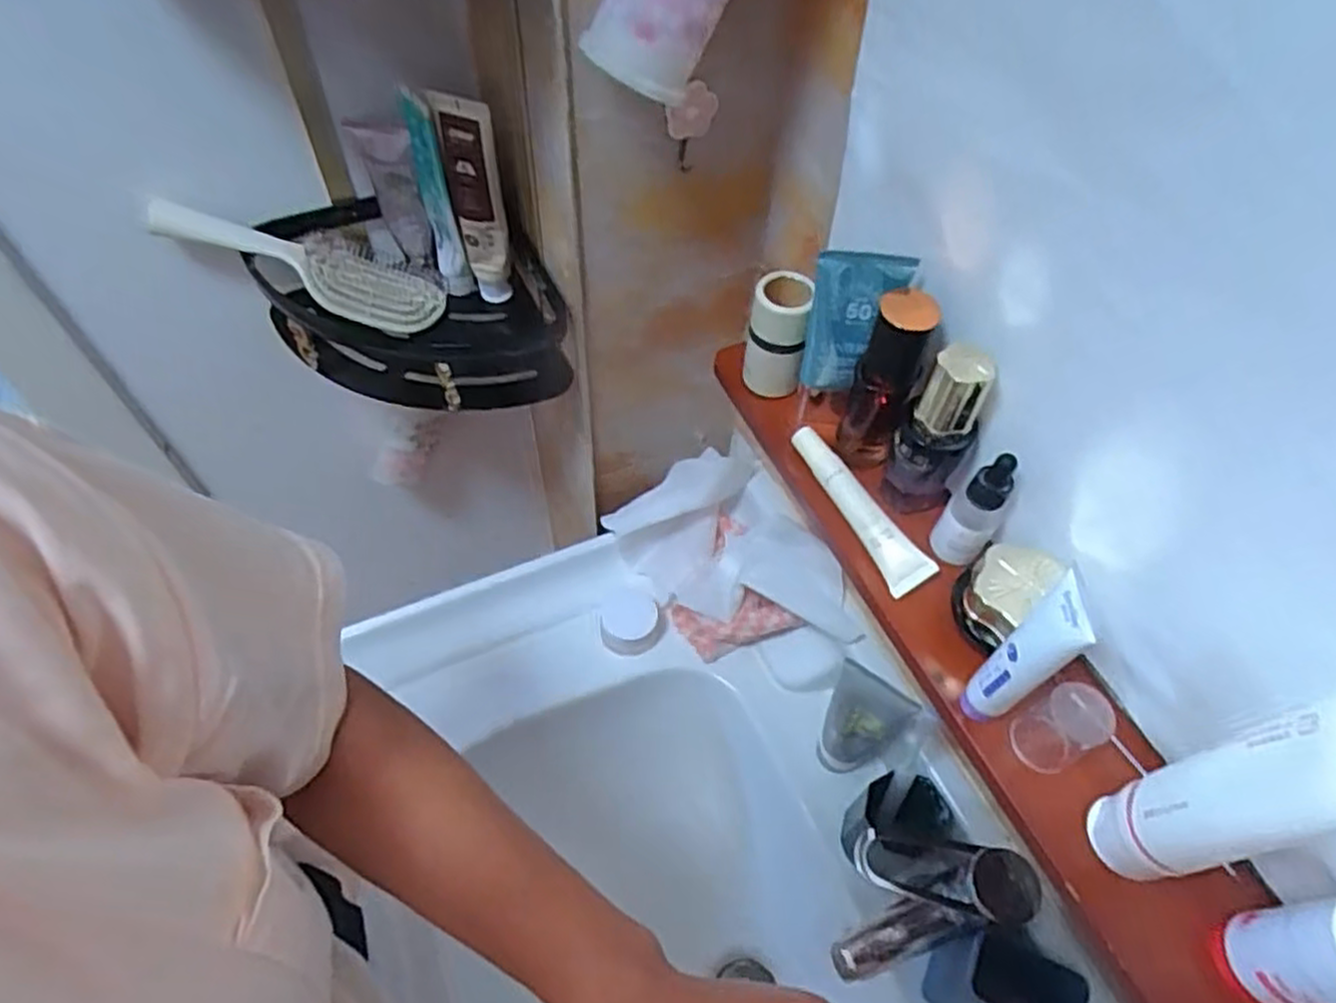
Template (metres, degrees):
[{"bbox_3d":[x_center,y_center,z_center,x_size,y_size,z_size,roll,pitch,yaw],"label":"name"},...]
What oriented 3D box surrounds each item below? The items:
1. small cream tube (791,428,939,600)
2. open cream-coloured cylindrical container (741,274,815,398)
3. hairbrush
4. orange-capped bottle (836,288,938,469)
[{"bbox_3d":[0.114,0.002,0.458,0.023,0.016,0.117,-21,59,-16],"label":"small cream tube"},{"bbox_3d":[0.072,-0.109,0.488,0.037,0.089,0.032,16,56,8],"label":"open cream-coloured cylindrical container"},{"bbox_3d":[-0.299,-0.201,0.636,0.217,0.032,0.077,16,50,-27],"label":"hairbrush"},{"bbox_3d":[0.126,-0.072,0.443,0.029,0.103,0.036,1,55,-2],"label":"orange-capped bottle"}]

